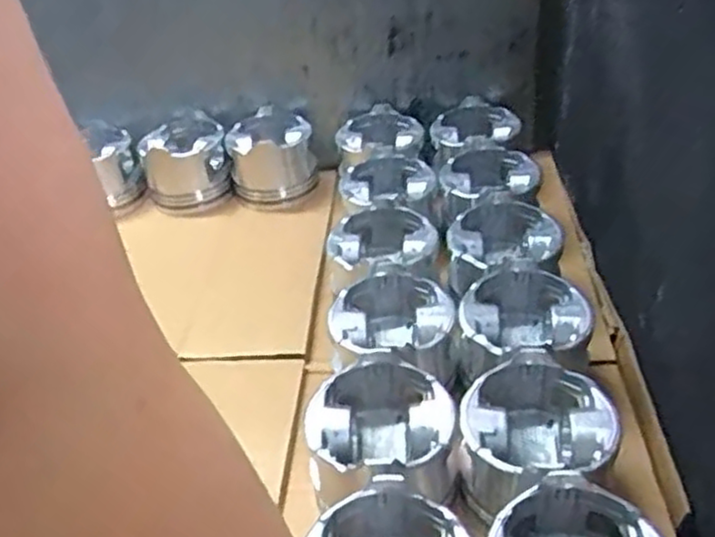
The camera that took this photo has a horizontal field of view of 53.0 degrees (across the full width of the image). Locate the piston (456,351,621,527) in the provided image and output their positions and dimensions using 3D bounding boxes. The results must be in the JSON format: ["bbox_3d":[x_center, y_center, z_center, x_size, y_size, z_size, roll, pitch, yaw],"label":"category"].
[{"bbox_3d":[0.118,0.116,0.478,0.097,0.064,0.110,15,41,26],"label":"piston"}]

